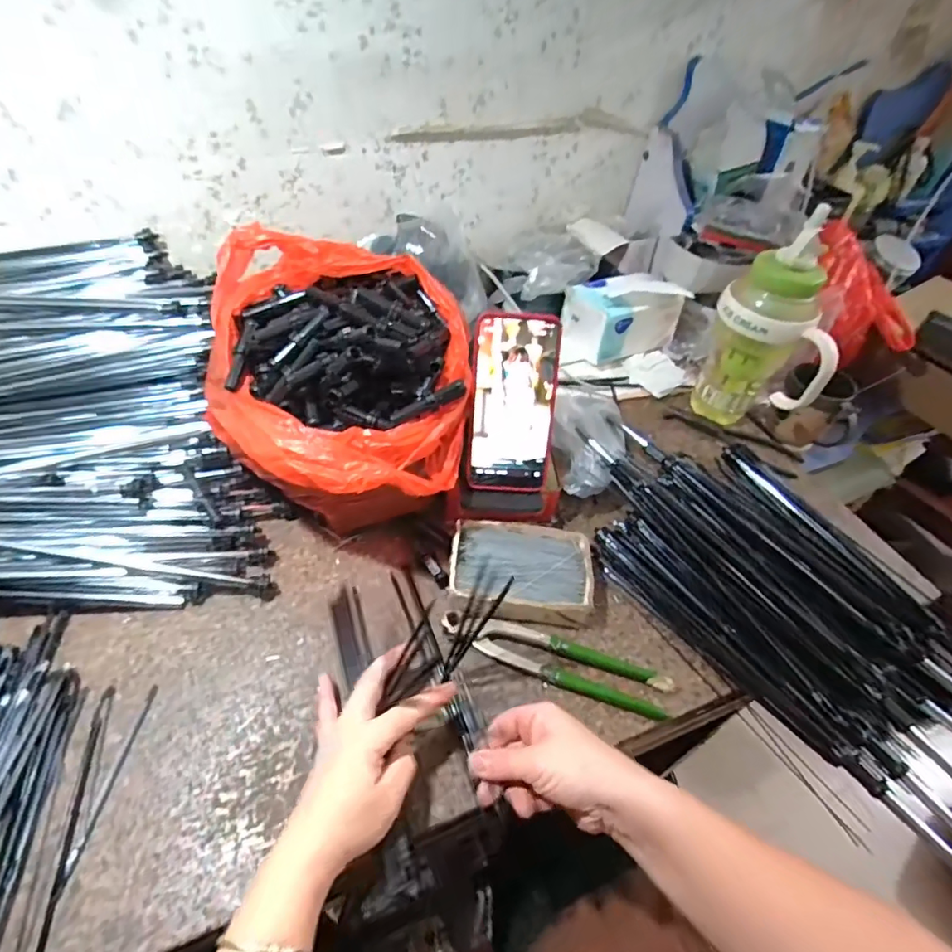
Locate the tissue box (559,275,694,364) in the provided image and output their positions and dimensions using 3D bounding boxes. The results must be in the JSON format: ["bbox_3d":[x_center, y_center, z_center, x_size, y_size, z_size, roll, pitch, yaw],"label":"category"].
[{"bbox_3d":[0.203,-0.222,0.752,0.146,0.107,0.090,-21,51,-23],"label":"tissue box"}]

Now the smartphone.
[{"bbox_3d":[0.034,-0.064,0.492,0.078,0.160,0.007,2,18,-2],"label":"smartphone"}]

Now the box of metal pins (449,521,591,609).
[{"bbox_3d":[0.042,0.091,0.501,0.129,0.037,0.090,5,46,0],"label":"box of metal pins"}]

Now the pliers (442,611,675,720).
[{"bbox_3d":[0.068,0.154,0.458,0.195,0.023,0.044,15,47,10],"label":"pliers"}]

